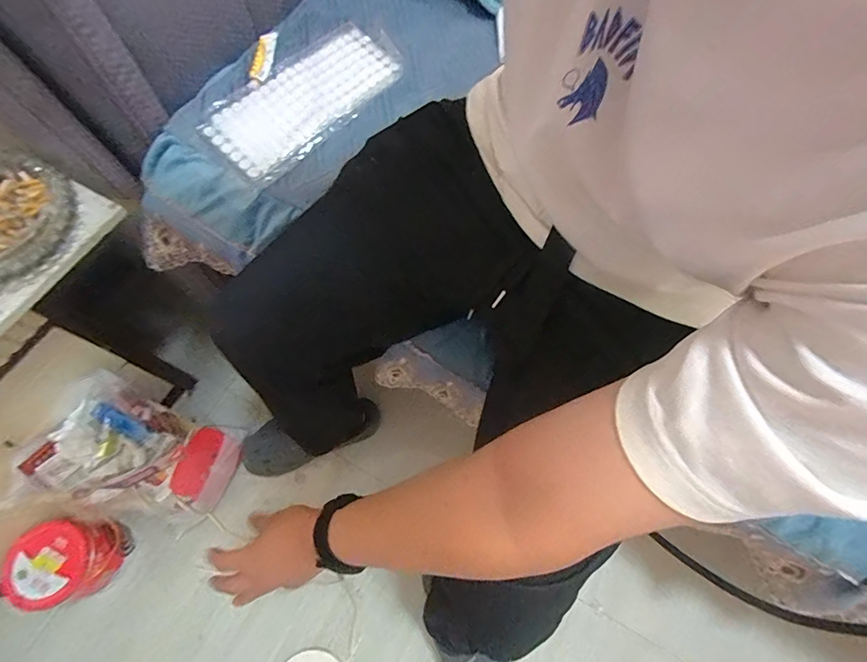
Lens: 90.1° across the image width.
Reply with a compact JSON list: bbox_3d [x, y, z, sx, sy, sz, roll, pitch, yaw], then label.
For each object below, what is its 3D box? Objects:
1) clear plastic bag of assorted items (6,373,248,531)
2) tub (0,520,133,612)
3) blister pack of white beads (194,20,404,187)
[{"bbox_3d":[-0.506,0.231,0.775,0.130,0.328,0.213,5,57,36],"label":"clear plastic bag of assorted items"},{"bbox_3d":[-0.642,0.407,0.759,0.136,0.104,0.129,0,68,0],"label":"tub"},{"bbox_3d":[-0.181,-0.339,0.625,0.132,0.010,0.301,44,74,4],"label":"blister pack of white beads"}]

